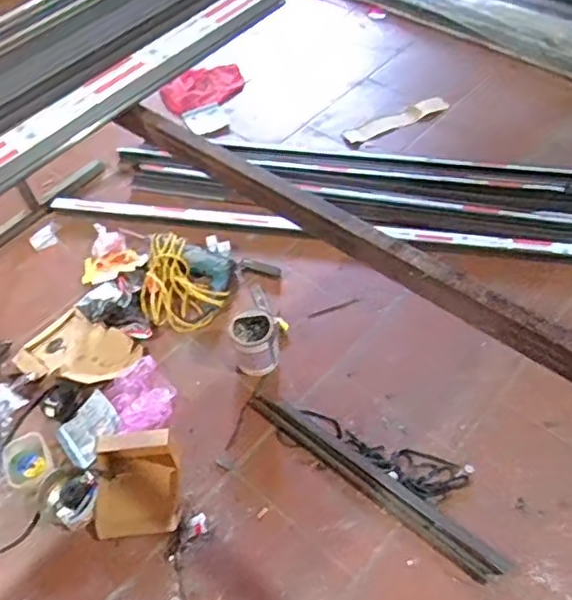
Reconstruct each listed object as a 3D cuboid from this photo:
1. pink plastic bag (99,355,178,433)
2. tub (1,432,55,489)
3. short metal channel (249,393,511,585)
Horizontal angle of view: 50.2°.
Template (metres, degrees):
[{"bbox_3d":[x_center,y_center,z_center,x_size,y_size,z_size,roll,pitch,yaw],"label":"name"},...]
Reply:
[{"bbox_3d":[-0.407,0.273,1.728,0.173,0.043,0.230,-33,55,-19],"label":"pink plastic bag"},{"bbox_3d":[-0.679,0.432,1.614,0.119,0.033,0.145,-30,66,-15],"label":"tub"},{"bbox_3d":[0.203,0.442,1.551,0.735,0.029,0.077,33,61,28],"label":"short metal channel"}]

